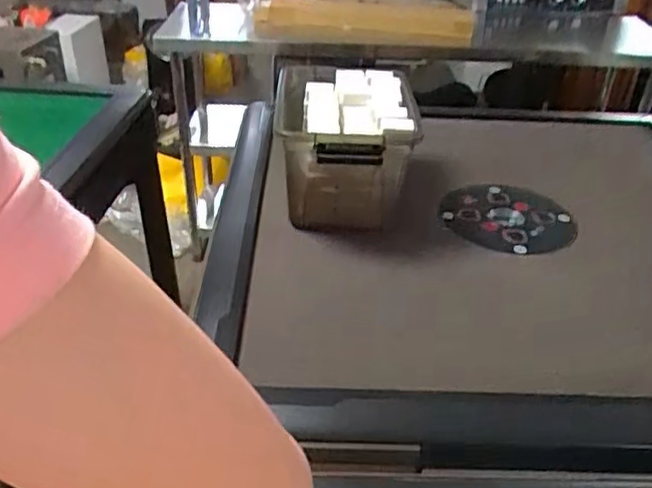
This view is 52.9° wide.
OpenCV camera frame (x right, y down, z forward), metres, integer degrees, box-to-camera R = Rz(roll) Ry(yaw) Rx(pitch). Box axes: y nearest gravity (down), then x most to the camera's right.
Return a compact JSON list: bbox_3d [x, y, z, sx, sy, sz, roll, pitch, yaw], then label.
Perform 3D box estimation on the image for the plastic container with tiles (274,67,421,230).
[{"bbox_3d":[0.028,-0.166,1.095,0.209,0.174,0.298,2,33,0],"label":"plastic container with tiles"}]

